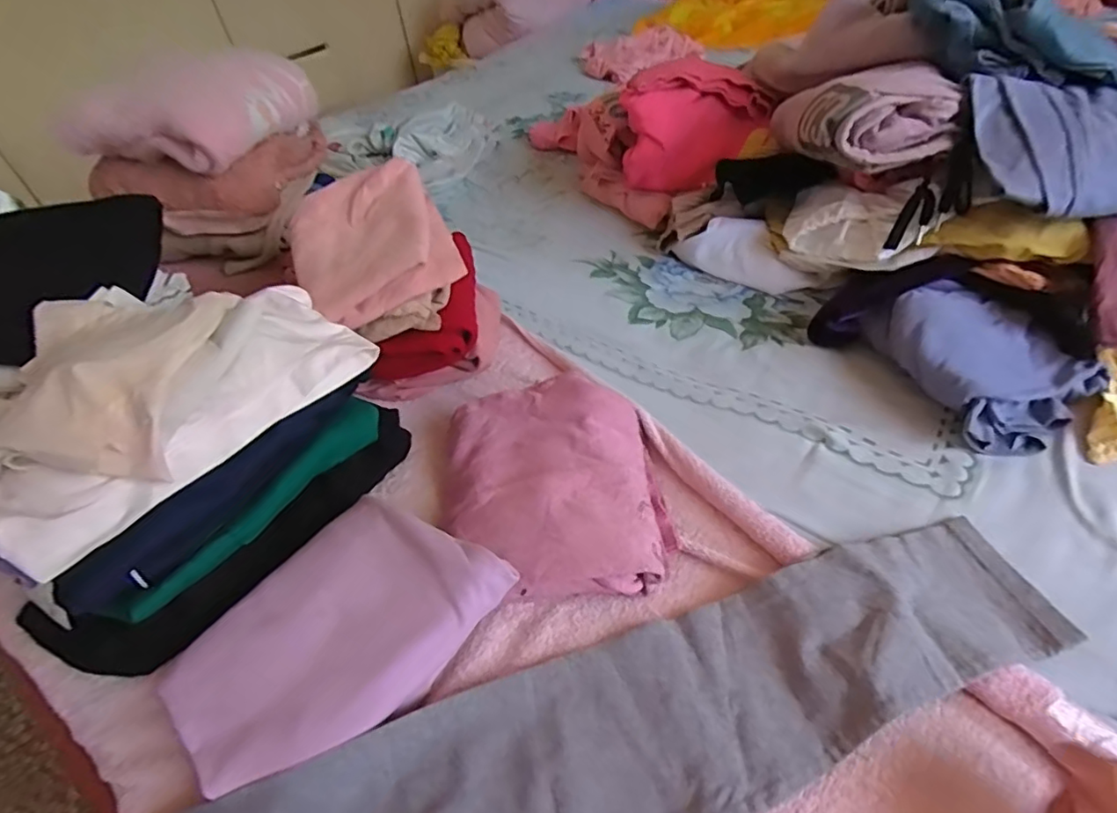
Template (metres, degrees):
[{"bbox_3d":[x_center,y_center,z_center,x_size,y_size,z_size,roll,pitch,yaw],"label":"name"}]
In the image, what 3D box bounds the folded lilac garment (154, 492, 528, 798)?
[{"bbox_3d":[-0.164,0.159,0.414,0.159,0.056,0.213,32,55,32],"label":"folded lilac garment"}]

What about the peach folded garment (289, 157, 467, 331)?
[{"bbox_3d":[-0.197,-0.172,0.595,0.152,0.081,0.165,-22,46,-13],"label":"peach folded garment"}]

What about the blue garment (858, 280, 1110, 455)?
[{"bbox_3d":[0.421,-0.048,0.576,0.157,0.060,0.188,-17,46,-12],"label":"blue garment"}]

